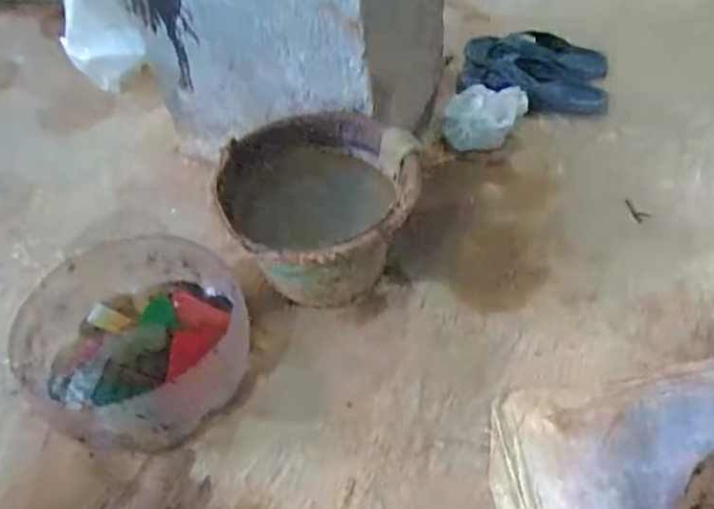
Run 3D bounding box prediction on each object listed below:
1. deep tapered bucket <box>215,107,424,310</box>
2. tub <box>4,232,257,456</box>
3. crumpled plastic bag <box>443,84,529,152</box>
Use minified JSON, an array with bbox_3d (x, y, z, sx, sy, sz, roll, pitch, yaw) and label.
[{"bbox_3d":[-0.040,-0.057,0.773,0.224,0.181,0.269,-9,49,-3],"label":"deep tapered bucket"},{"bbox_3d":[-0.241,0.097,0.693,0.236,0.122,0.248,-3,49,3],"label":"tub"},{"bbox_3d":[0.205,-0.215,0.951,0.128,0.083,0.086,-4,49,1],"label":"crumpled plastic bag"}]

